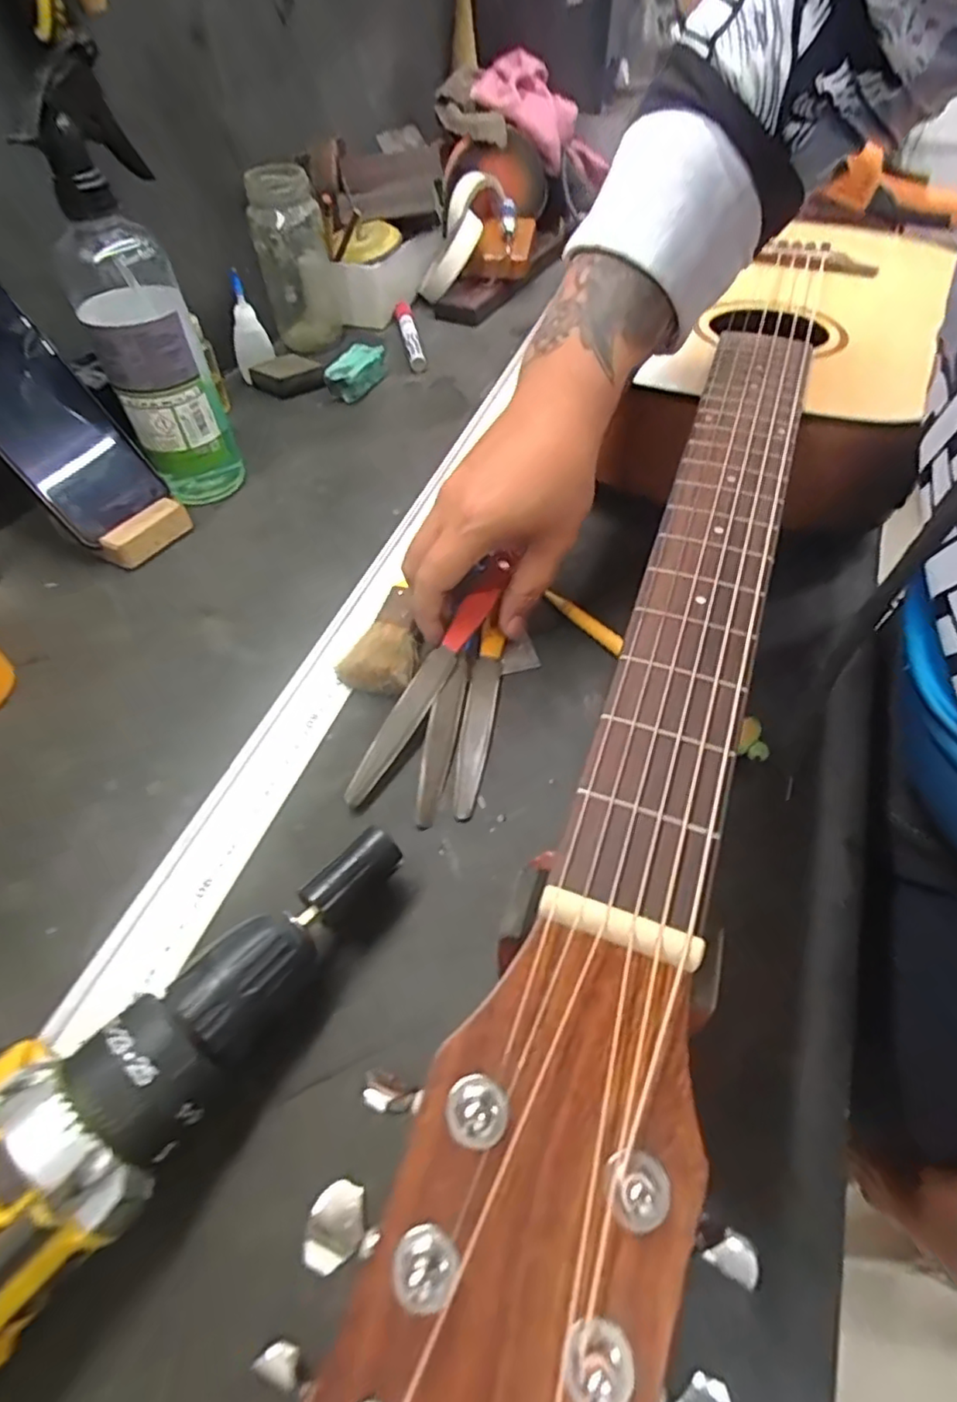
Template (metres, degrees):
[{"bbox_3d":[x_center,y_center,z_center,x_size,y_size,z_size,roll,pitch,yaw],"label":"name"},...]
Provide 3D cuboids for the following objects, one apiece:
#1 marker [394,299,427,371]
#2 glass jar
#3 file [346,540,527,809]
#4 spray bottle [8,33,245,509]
[{"bbox_3d":[-0.071,-0.378,0.634,0.016,0.020,0.148,-9,52,-6],"label":"marker"},{"bbox_3d":[-0.177,-0.422,0.600,0.067,0.146,0.065,-1,51,1],"label":"glass jar"},{"bbox_3d":[-0.024,-0.017,0.343,0.016,0.006,0.171,21,62,17],"label":"file"},{"bbox_3d":[-0.221,-0.249,0.407,0.070,0.223,0.084,-24,55,-17],"label":"spray bottle"}]

